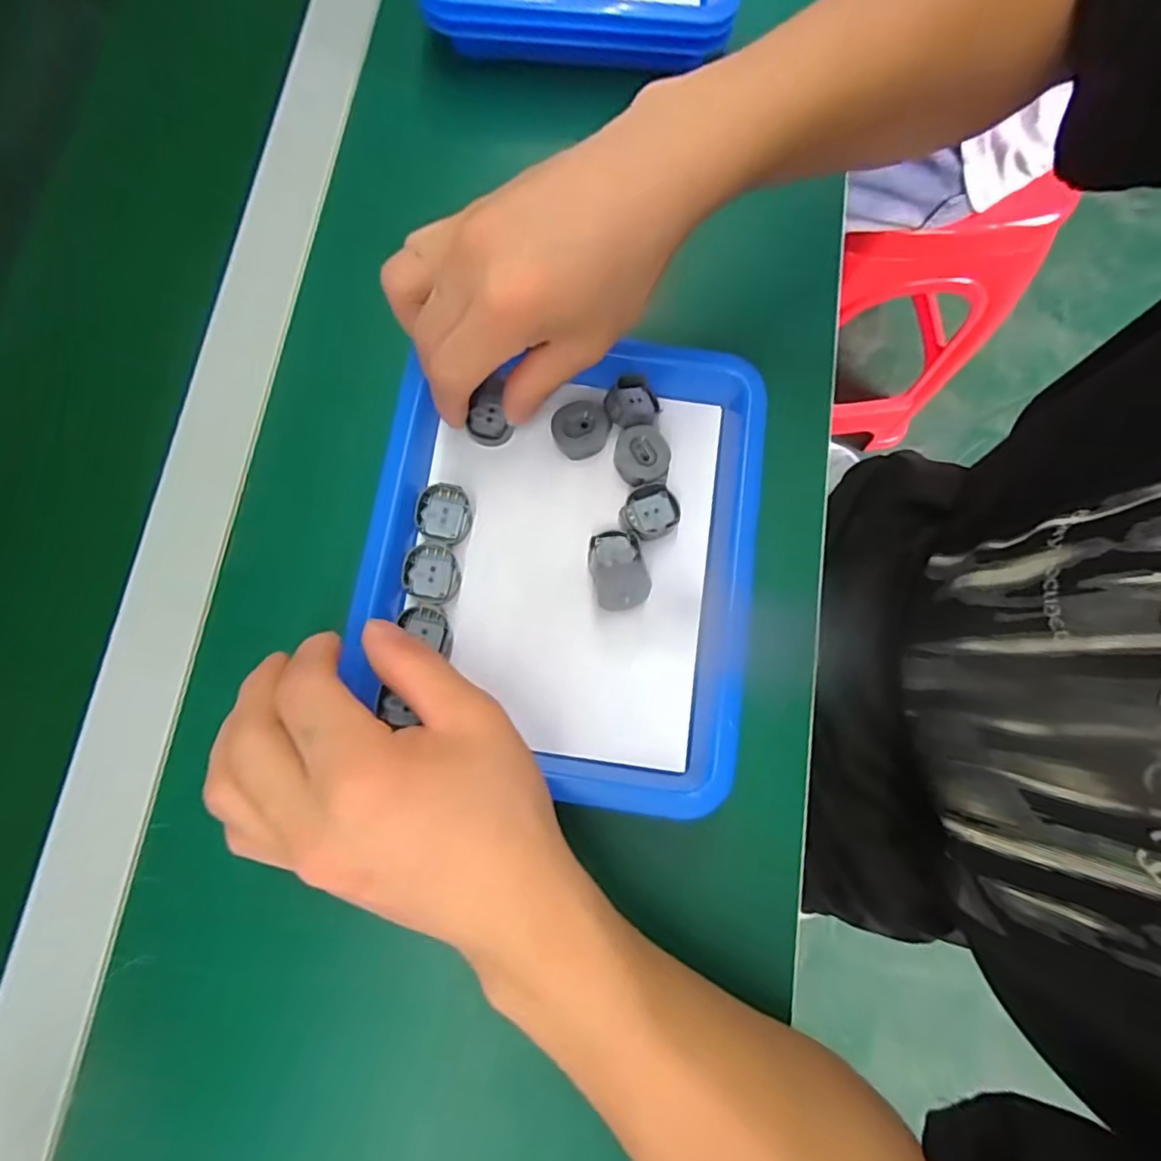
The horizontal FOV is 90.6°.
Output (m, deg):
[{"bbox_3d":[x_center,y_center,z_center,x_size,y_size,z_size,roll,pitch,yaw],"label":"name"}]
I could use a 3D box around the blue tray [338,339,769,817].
[{"bbox_3d":[-0.011,-0.016,0.276,0.187,0.027,0.209,12,78,1],"label":"blue tray"}]

